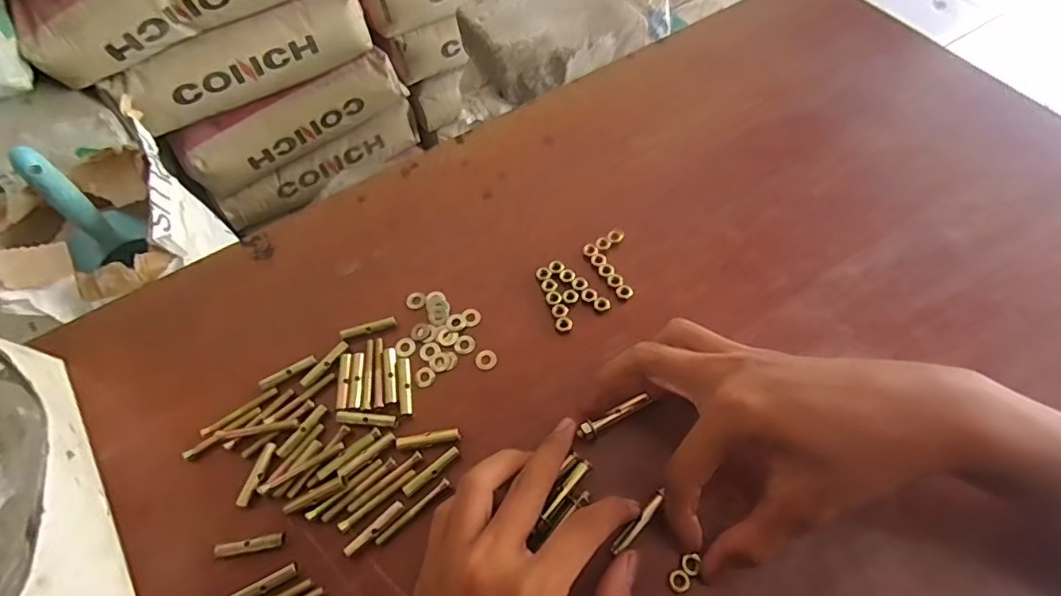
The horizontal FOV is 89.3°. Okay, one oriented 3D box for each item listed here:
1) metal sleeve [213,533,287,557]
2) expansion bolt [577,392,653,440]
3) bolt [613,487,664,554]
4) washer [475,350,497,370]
[{"bbox_3d":[-0.152,0.134,0.291,0.036,0.004,0.007,-10,59,-2],"label":"metal sleeve"},{"bbox_3d":[0.049,0.068,0.313,0.048,0.008,0.009,-29,61,-13],"label":"expansion bolt"},{"bbox_3d":[0.057,0.118,0.282,0.006,0.004,0.040,38,82,23],"label":"bolt"},{"bbox_3d":[-0.029,0.039,0.343,0.014,0.004,0.013,-15,59,-5],"label":"washer"}]

